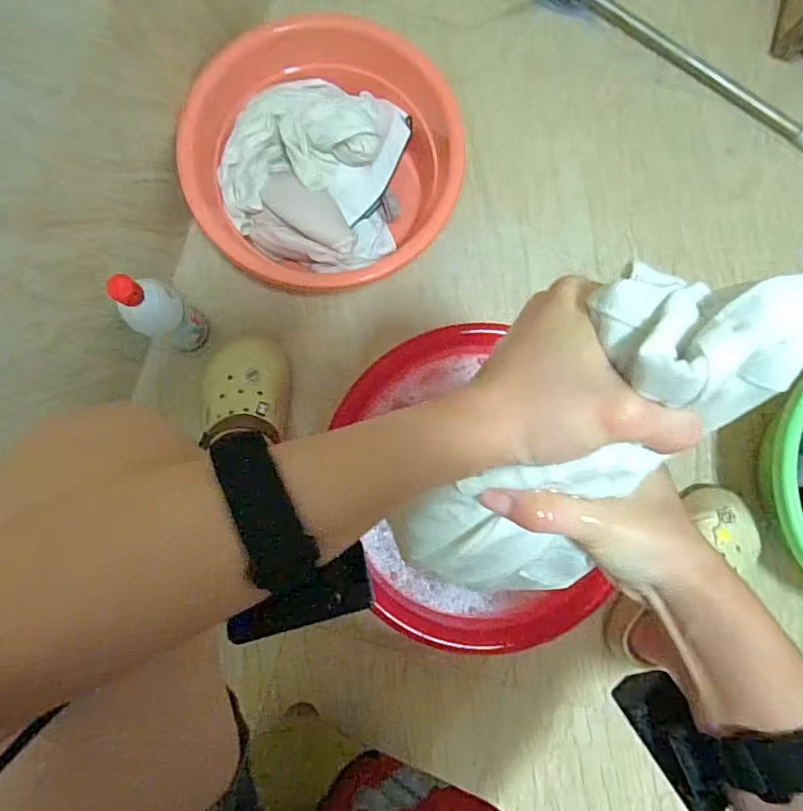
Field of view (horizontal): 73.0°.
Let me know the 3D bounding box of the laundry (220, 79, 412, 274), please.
[{"bbox_3d":[-0.115,-0.304,0.701,0.226,0.107,0.228,7,85,-1],"label":"laundry"}]

